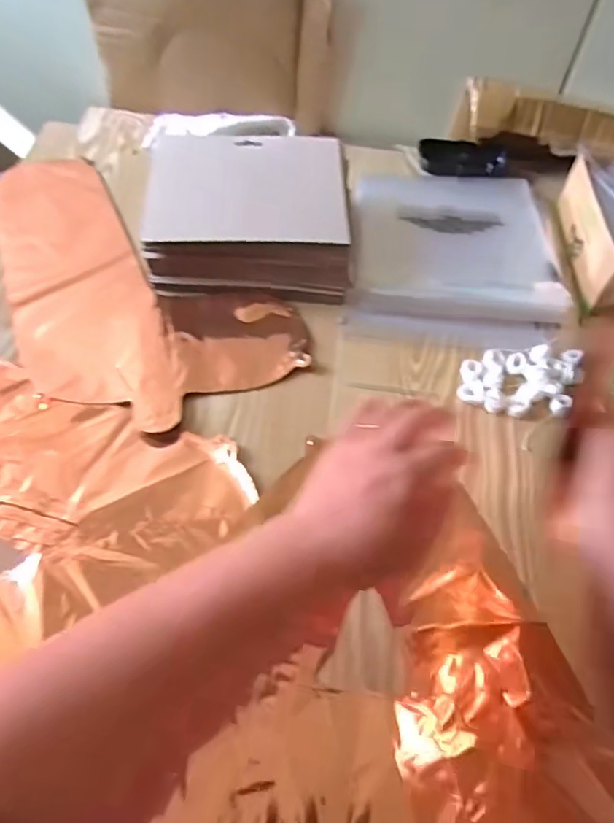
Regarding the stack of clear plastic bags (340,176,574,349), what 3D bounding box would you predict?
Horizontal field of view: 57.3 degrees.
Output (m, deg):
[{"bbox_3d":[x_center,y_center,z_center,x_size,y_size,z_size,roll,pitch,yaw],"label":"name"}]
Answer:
[{"bbox_3d":[0.163,-0.180,0.615,0.226,0.020,0.274,7,55,1],"label":"stack of clear plastic bags"}]

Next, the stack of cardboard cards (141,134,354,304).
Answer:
[{"bbox_3d":[-0.058,-0.208,0.586,0.203,0.073,0.186,4,55,-1],"label":"stack of cardboard cards"}]

